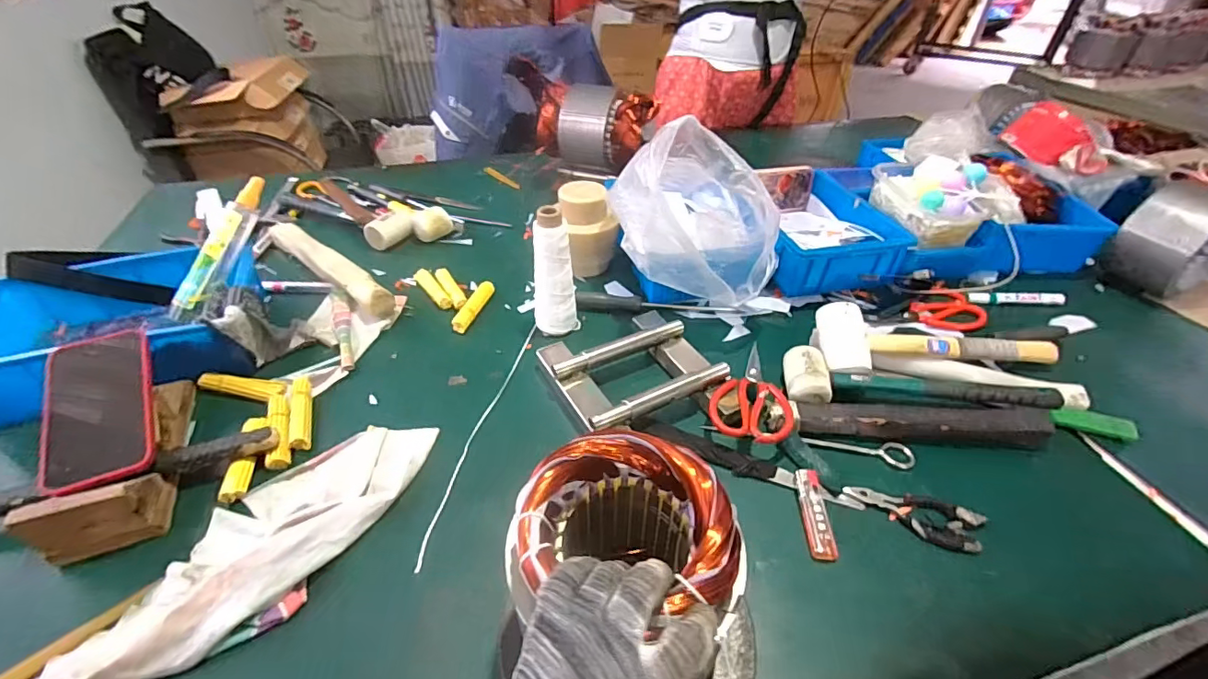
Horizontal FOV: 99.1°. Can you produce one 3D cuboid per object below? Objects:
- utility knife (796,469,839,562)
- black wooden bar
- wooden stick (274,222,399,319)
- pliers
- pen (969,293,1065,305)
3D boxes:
[{"bbox_3d":[0.201,0.164,0.491,0.024,0.014,0.090,4,40,4],"label":"utility knife"},{"bbox_3d":[0.346,0.090,0.559,0.257,0.026,0.044,4,40,4],"label":"black wooden bar"},{"bbox_3d":[-0.420,-0.115,0.774,0.336,0.040,0.045,31,48,32],"label":"wooden stick"},{"bbox_3d":[0.297,0.167,0.493,0.118,0.009,0.050,15,42,17],"label":"pliers"},{"bbox_3d":[0.604,-0.060,0.757,0.136,0.019,0.020,2,40,2],"label":"pen"}]

